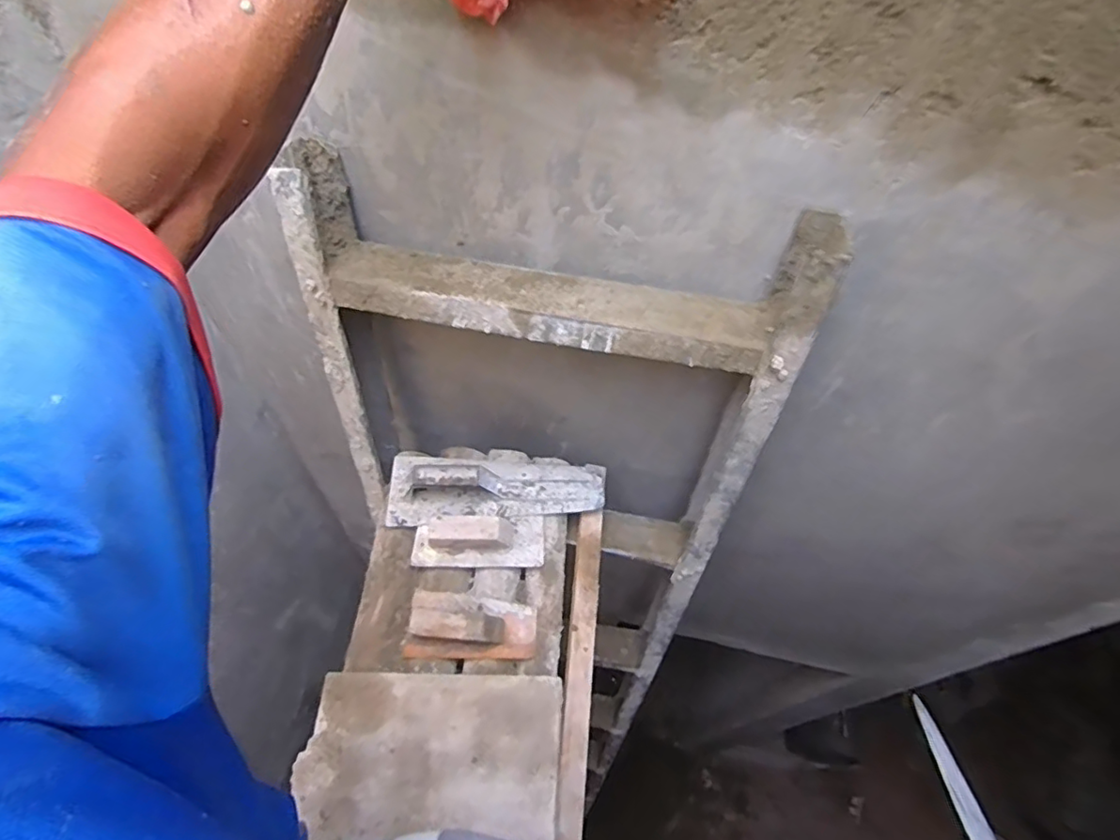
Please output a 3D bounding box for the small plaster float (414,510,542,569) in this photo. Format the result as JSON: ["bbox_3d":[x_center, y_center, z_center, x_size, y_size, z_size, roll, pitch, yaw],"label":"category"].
[{"bbox_3d":[-0.107,0.152,0.757,0.170,0.050,0.072,2,55,-3],"label":"small plaster float"}]

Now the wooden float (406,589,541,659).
[{"bbox_3d":[-0.108,0.253,0.709,0.157,0.057,0.075,4,55,-2],"label":"wooden float"}]

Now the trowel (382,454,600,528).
[{"bbox_3d":[-0.085,0.088,0.784,0.297,0.051,0.102,1,55,-3],"label":"trowel"}]

